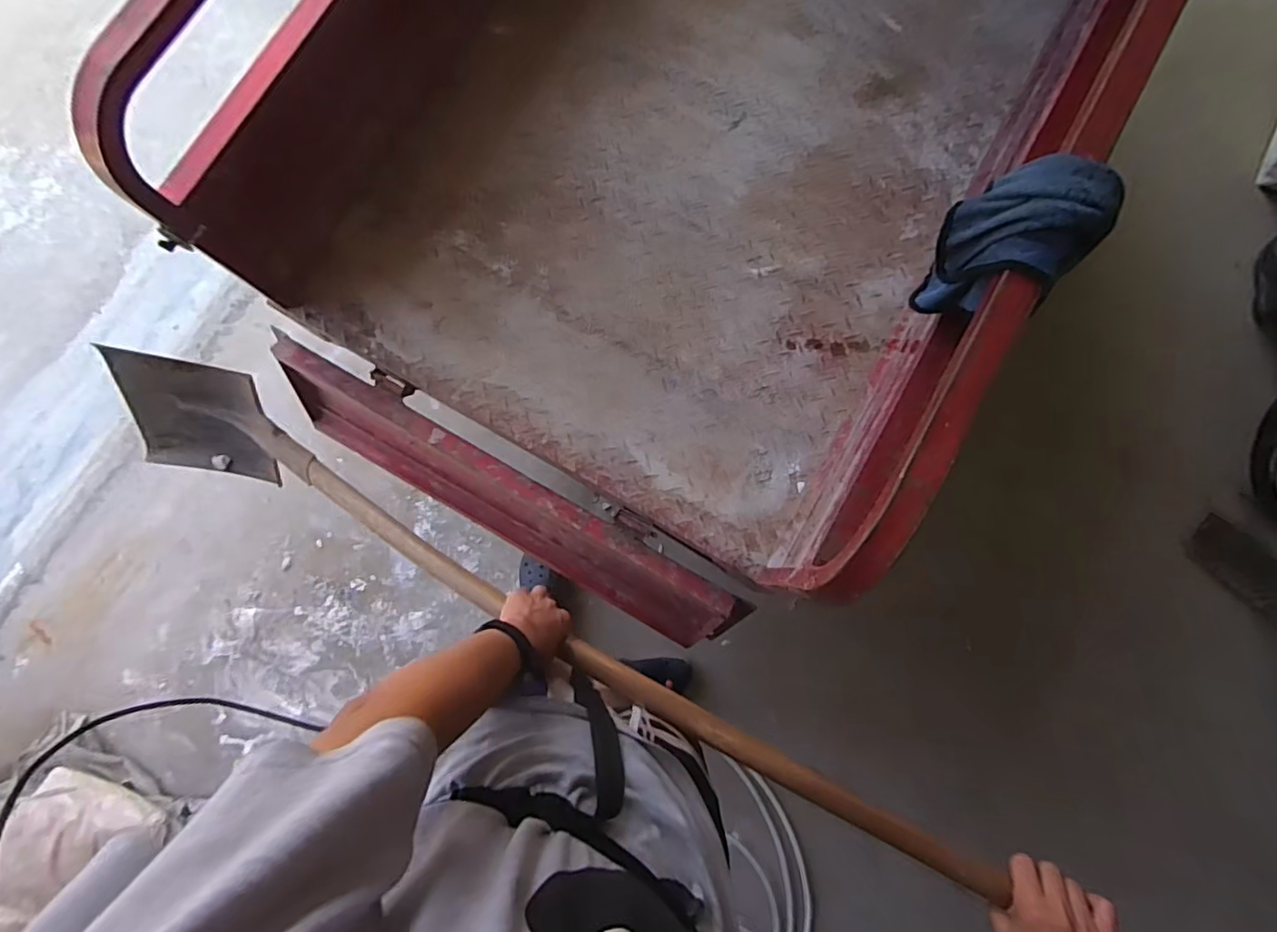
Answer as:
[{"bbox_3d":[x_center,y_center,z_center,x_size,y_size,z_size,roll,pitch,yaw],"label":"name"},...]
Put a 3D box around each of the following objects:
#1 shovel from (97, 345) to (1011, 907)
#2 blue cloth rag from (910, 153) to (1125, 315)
[{"bbox_3d":[-0.232,0.149,0.781,1.314,0.152,0.164,25,80,18],"label":"shovel"},{"bbox_3d":[0.398,-0.237,0.647,0.120,0.171,0.117,-36,79,-6],"label":"blue cloth rag"}]

